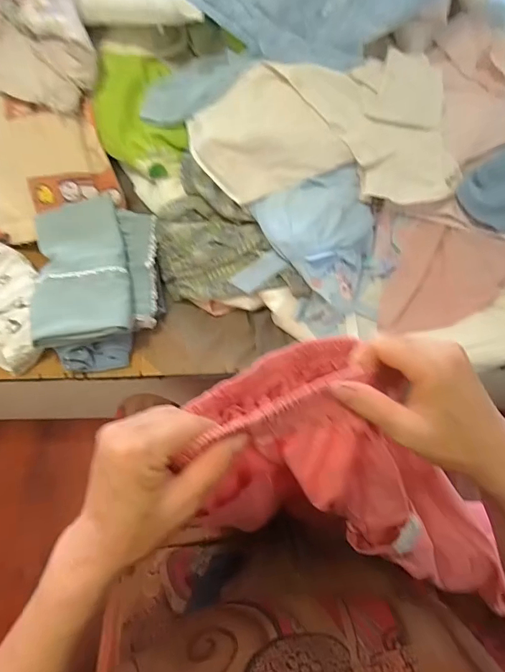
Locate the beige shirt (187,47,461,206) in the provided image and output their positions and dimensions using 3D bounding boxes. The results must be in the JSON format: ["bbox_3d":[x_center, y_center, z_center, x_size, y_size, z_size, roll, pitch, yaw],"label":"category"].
[{"bbox_3d":[0.115,-0.333,0.663,0.425,0.108,0.203,-3,69,-1],"label":"beige shirt"}]

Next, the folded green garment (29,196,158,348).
[{"bbox_3d":[-0.268,-0.115,0.697,0.206,0.066,0.253,-9,69,-3],"label":"folded green garment"}]

